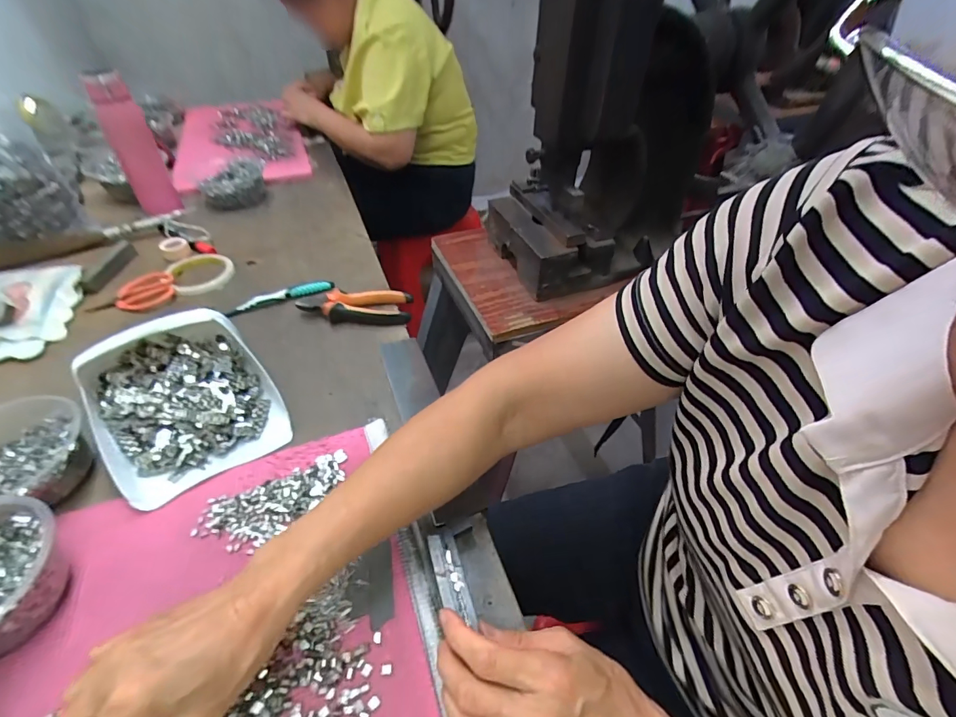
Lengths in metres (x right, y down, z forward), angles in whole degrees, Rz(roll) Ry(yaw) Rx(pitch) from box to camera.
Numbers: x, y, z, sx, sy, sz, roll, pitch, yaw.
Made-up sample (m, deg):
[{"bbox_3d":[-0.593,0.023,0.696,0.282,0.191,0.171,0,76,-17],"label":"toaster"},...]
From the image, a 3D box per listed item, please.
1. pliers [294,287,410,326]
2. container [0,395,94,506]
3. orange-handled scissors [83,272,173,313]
[{"bbox_3d":[-0.167,-0.071,0.603,0.150,0.022,0.056,1,44,1],"label":"pliers"},{"bbox_3d":[-0.424,0.094,0.404,0.118,0.046,0.120,32,52,28],"label":"container"},{"bbox_3d":[-0.479,-0.089,0.624,0.051,0.022,0.103,31,52,28],"label":"orange-handled scissors"}]

